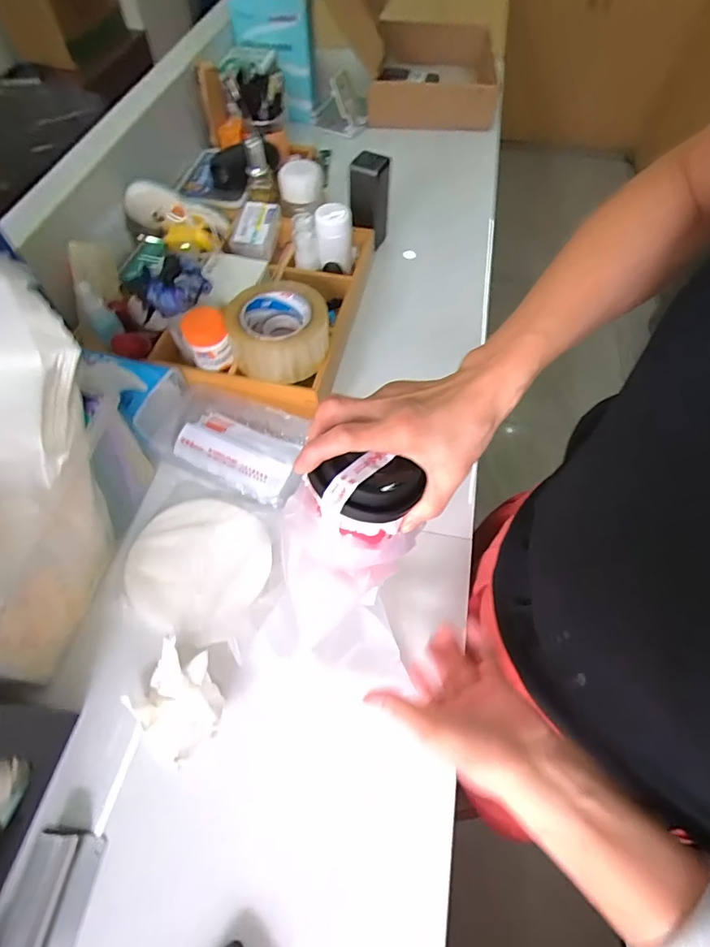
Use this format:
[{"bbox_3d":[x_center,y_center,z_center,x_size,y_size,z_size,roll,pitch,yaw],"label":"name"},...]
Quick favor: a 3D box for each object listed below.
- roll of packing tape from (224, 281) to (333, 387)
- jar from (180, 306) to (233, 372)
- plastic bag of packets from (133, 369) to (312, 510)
[{"bbox_3d":[-0.090,-0.172,0.554,0.118,0.058,0.111,0,59,0],"label":"roll of packing tape"},{"bbox_3d":[-0.175,-0.160,0.541,0.046,0.063,0.039,-18,66,-12],"label":"jar"},{"bbox_3d":[-0.145,-0.041,0.535,0.193,0.059,0.124,20,61,12],"label":"plastic bag of packets"}]

